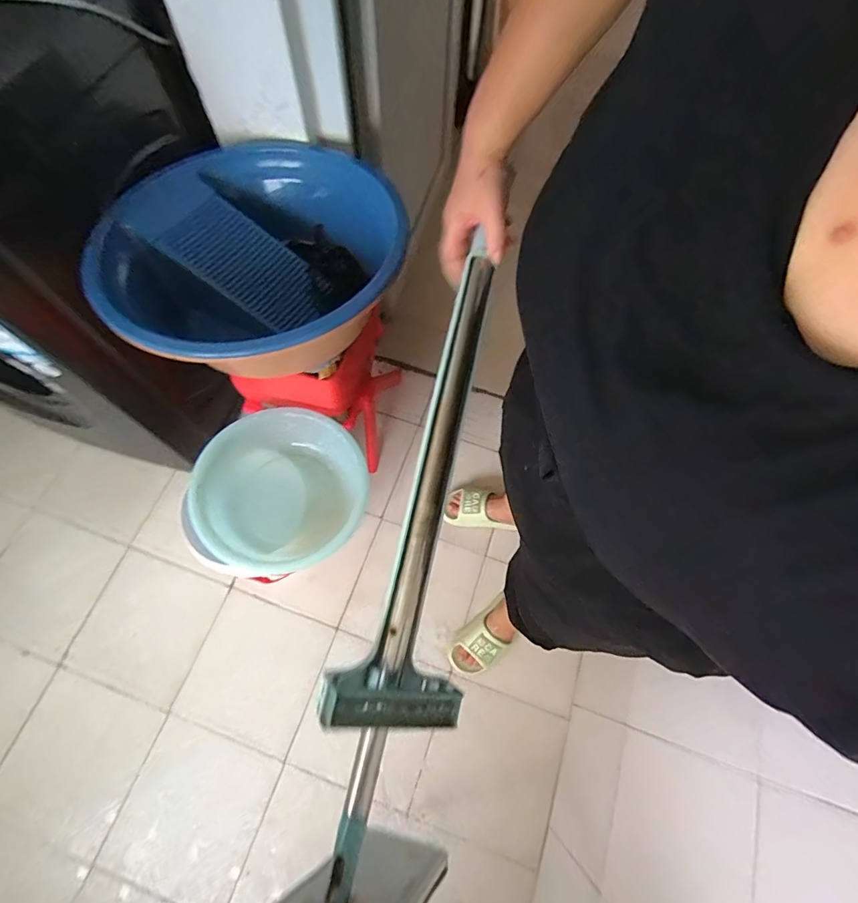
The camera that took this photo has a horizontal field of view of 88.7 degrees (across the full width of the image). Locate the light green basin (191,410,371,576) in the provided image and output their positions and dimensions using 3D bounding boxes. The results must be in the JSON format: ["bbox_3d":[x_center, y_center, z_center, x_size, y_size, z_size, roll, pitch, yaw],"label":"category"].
[{"bbox_3d":[-0.278,0.084,0.887,0.296,0.149,0.301,1,67,-2],"label":"light green basin"}]

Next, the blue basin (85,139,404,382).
[{"bbox_3d":[-0.289,-0.336,0.763,0.473,0.193,0.519,-9,67,-6],"label":"blue basin"}]

